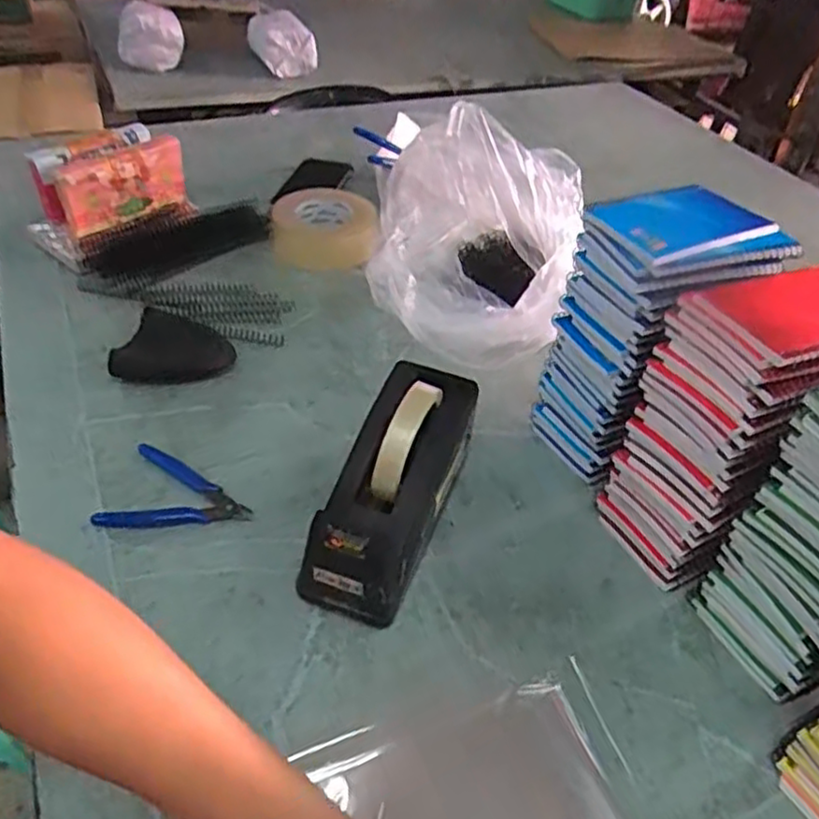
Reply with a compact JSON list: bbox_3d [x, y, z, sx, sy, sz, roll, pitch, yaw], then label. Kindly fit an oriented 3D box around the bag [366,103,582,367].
[{"bbox_3d":[0.077,-0.201,0.812,0.228,0.183,0.330,4,42,-3],"label":"bag"}]

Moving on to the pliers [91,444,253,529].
[{"bbox_3d":[-0.193,0.076,0.587,0.114,0.018,0.076,15,42,10],"label":"pliers"}]

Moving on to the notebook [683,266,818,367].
[{"bbox_3d":[0.280,-0.070,0.491,0.142,0.011,0.094,-13,46,-18],"label":"notebook"}]

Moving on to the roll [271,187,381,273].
[{"bbox_3d":[-0.111,-0.239,0.915,0.129,0.044,0.138,3,43,-3],"label":"roll"}]

